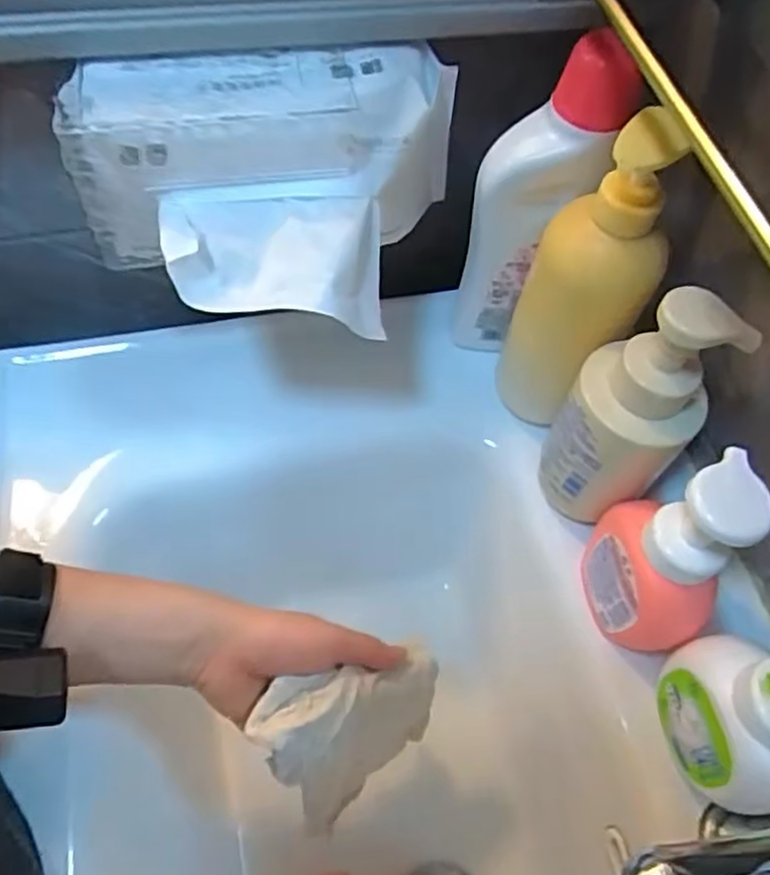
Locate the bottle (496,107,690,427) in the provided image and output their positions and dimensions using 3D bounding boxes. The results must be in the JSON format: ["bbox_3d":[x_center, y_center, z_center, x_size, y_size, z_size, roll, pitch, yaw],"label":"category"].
[{"bbox_3d":[0.123,-0.082,0.455,0.071,0.257,0.054,23,62,10],"label":"bottle"}]

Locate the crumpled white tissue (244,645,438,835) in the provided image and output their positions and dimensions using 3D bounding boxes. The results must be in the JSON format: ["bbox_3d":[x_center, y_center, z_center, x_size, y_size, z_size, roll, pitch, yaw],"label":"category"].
[{"bbox_3d":[-0.015,0.196,0.463,0.114,0.168,0.032,-30,49,-18],"label":"crumpled white tissue"}]

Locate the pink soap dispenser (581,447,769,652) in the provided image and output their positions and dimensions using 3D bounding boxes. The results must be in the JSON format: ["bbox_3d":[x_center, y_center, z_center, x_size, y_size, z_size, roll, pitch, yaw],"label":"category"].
[{"bbox_3d":[0.167,0.073,0.417,0.050,0.150,0.078,1,60,-3],"label":"pink soap dispenser"}]

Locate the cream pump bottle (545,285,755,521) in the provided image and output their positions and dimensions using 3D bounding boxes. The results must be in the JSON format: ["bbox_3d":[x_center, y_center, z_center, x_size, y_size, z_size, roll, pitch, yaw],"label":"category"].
[{"bbox_3d":[0.147,-0.010,0.433,0.072,0.187,0.051,36,65,16],"label":"cream pump bottle"}]

